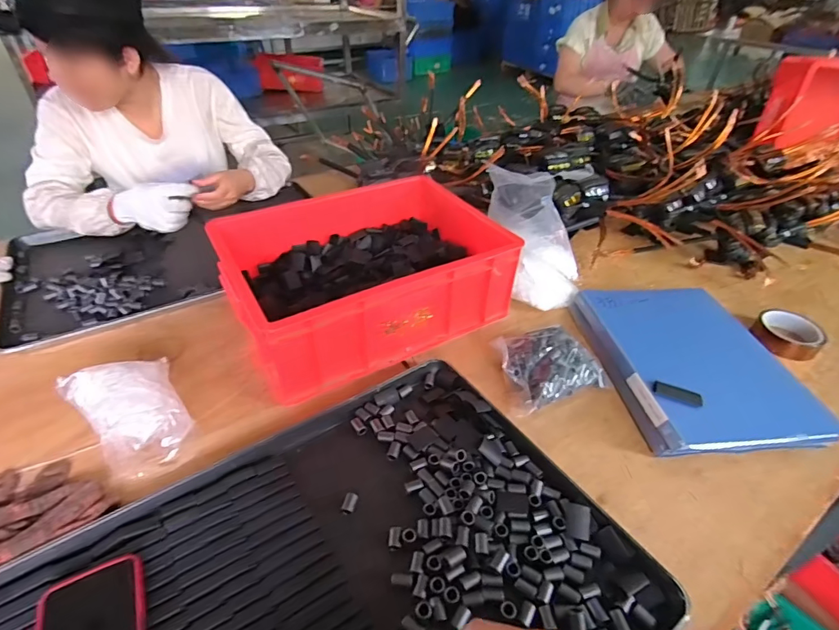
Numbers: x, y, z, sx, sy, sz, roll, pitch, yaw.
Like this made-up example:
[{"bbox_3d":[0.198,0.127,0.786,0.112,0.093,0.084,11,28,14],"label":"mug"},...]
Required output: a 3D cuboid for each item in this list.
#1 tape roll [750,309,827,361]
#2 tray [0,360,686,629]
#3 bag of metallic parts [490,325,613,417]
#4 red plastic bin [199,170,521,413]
[{"bbox_3d":[0.602,0.033,0.736,0.095,0.040,0.088,31,47,31],"label":"tape roll"},{"bbox_3d":[-0.099,0.268,0.402,0.588,0.025,0.389,-22,44,-28],"label":"tray"},{"bbox_3d":[0.182,0.067,0.644,0.139,0.043,0.115,-17,43,-22],"label":"bag of metallic parts"},{"bbox_3d":[-0.093,-0.073,0.728,0.397,0.139,0.305,-20,44,-24],"label":"red plastic bin"}]

